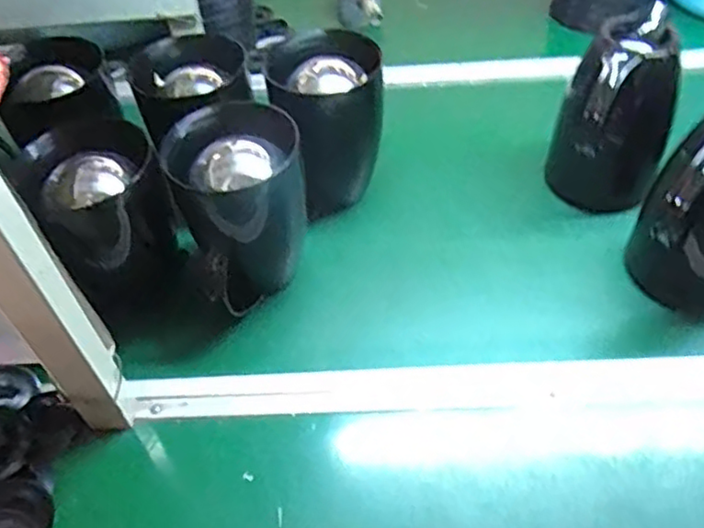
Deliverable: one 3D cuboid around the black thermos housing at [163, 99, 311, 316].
[{"bbox_3d":[-0.113,-0.054,0.673,0.110,0.181,0.120,-26,51,-18],"label":"black thermos housing"}]

